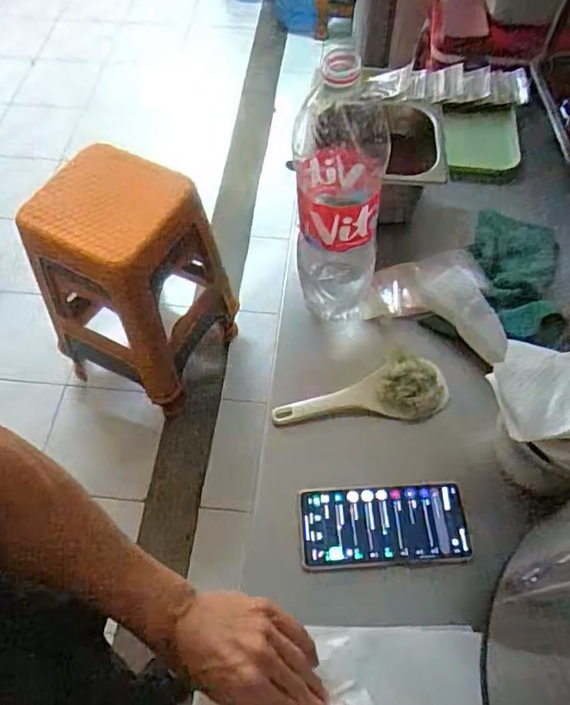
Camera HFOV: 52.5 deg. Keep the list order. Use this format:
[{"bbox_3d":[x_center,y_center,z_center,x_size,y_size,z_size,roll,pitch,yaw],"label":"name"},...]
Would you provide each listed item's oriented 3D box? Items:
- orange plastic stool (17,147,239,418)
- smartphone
[{"bbox_3d":[-0.355,-0.157,1.354,0.313,0.497,0.302,23,62,14],"label":"orange plastic stool"},{"bbox_3d":[0.099,0.172,0.573,0.166,0.013,0.079,-3,59,-1],"label":"smartphone"}]

